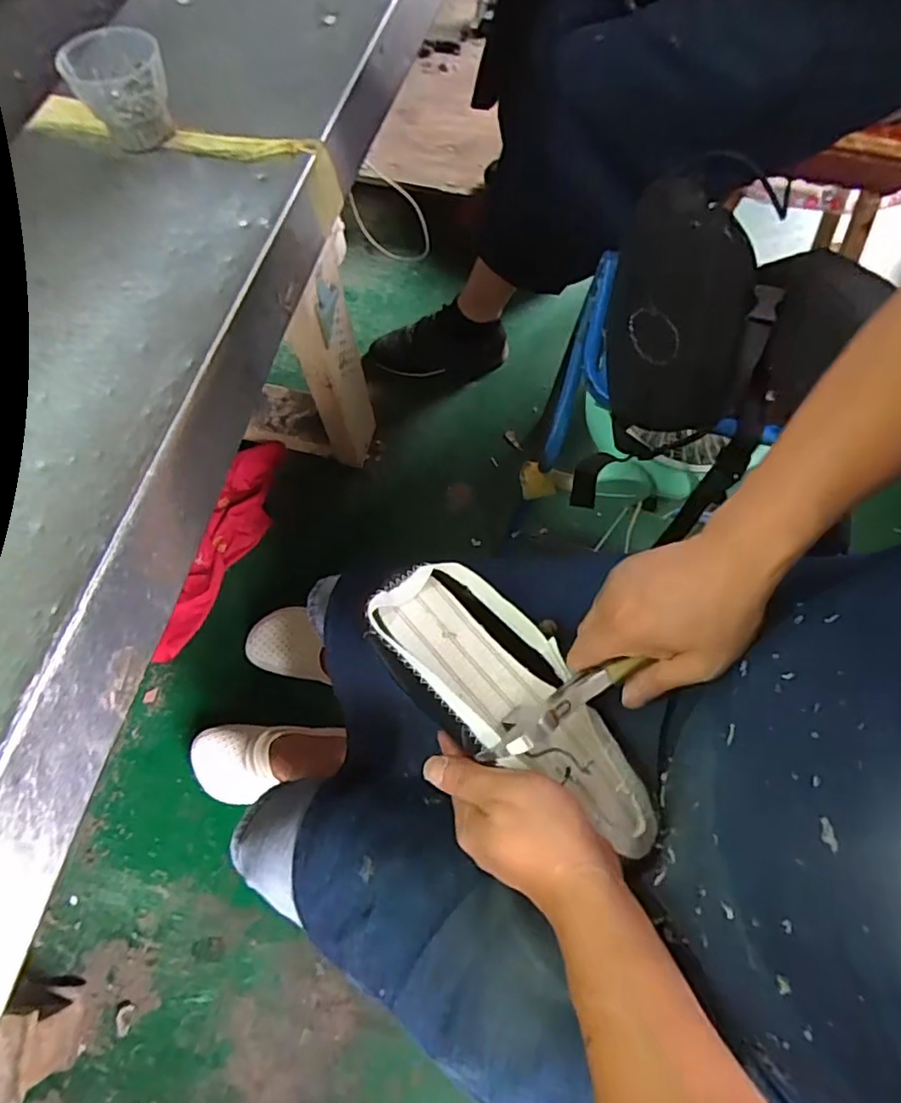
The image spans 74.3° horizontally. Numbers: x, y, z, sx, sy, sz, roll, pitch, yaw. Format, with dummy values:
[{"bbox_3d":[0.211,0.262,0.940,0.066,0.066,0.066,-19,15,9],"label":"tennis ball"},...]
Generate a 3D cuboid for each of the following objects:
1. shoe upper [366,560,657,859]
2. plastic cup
[{"bbox_3d":[0.048,0.102,0.396,0.087,0.027,0.237,-37,80,-33],"label":"shoe upper"},{"bbox_3d":[-0.226,-0.322,0.413,0.064,0.049,0.065,-29,71,-8],"label":"plastic cup"}]

